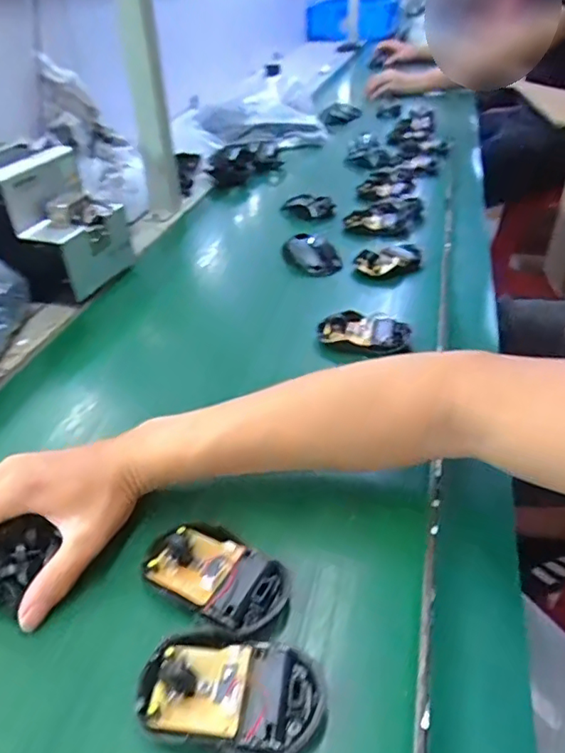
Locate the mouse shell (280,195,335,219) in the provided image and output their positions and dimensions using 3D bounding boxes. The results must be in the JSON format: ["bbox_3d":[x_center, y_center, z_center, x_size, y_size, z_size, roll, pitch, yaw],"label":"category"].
[{"bbox_3d":[0.041,-0.264,0.870,0.078,0.023,0.054,-2,36,-1],"label":"mouse shell"}]

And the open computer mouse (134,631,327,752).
[{"bbox_3d":[-0.027,0.168,0.300,0.095,0.024,0.055,6,37,10],"label":"open computer mouse"}]

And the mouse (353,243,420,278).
[{"bbox_3d":[0.136,-0.143,0.703,0.086,0.026,0.046,-17,39,-20],"label":"mouse"}]

